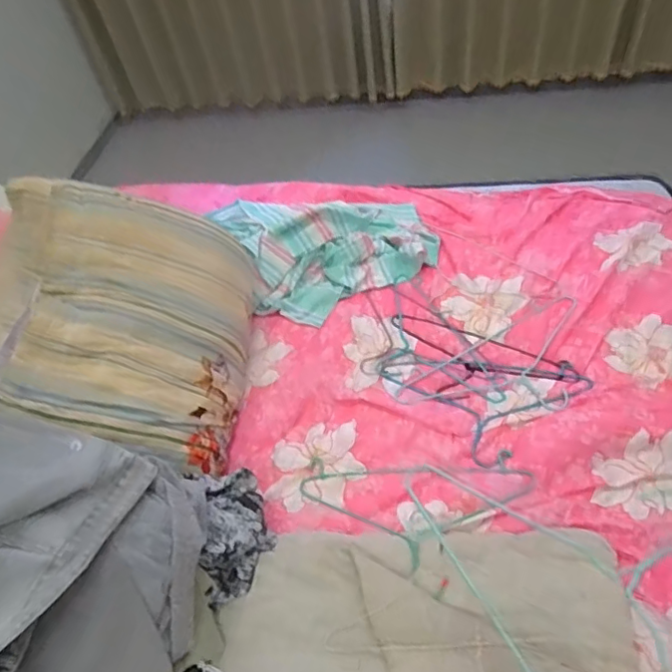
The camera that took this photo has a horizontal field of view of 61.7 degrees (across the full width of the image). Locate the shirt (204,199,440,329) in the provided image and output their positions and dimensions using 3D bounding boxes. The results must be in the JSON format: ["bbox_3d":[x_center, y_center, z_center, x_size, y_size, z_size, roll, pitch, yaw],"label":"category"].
[{"bbox_3d":[-0.012,-0.251,1.385,0.465,0.121,0.401,-24,50,-10],"label":"shirt"}]

